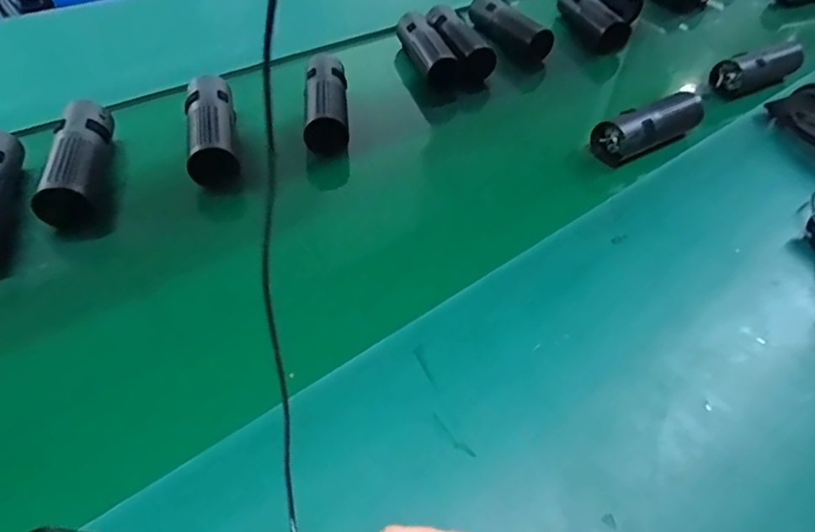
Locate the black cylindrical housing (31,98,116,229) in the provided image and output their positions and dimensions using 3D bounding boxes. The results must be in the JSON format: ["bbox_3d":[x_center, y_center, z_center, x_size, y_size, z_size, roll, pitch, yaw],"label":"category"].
[{"bbox_3d":[-0.360,-0.114,0.607,0.054,0.061,0.169,-6,49,-10],"label":"black cylindrical housing"}]

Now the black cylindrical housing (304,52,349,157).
[{"bbox_3d":[-0.105,-0.224,0.732,0.060,0.047,0.180,-2,48,-7],"label":"black cylindrical housing"}]

